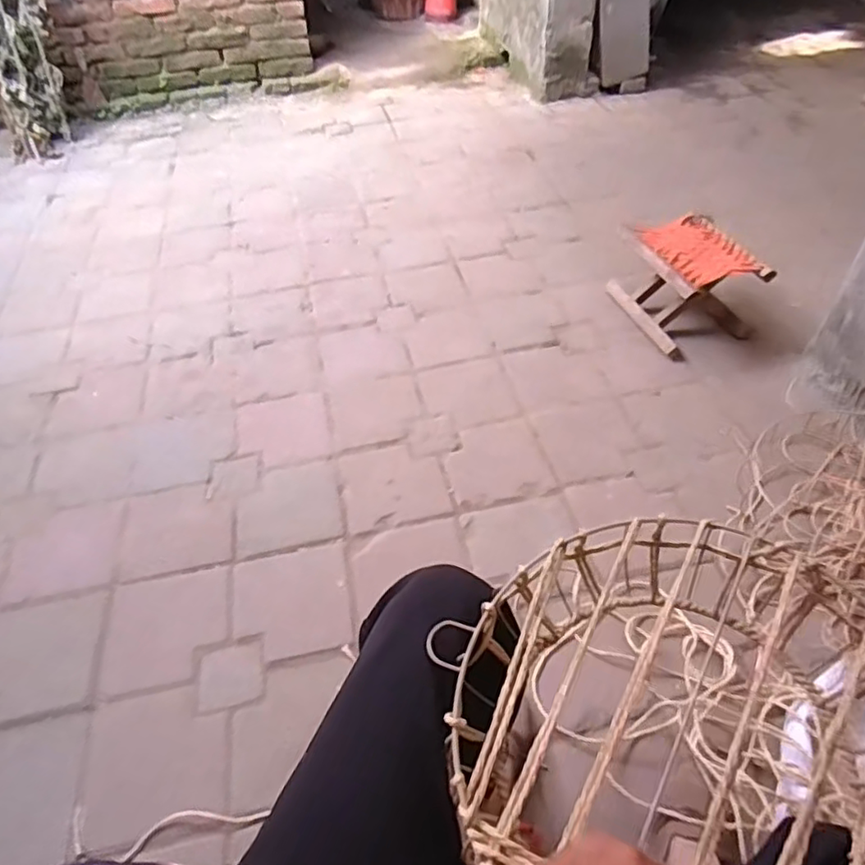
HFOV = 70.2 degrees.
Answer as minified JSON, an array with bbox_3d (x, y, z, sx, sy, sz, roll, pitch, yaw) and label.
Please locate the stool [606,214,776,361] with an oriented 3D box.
[{"bbox_3d":[0.595,-0.358,1.449,0.237,0.179,0.273,-17,48,-12],"label":"stool"}]

